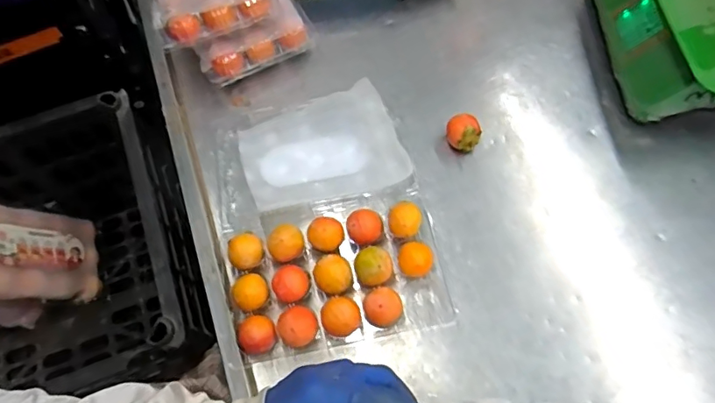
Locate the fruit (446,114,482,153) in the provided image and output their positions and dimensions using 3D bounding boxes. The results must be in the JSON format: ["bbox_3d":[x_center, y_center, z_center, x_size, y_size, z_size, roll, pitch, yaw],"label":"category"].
[{"bbox_3d":[0.124,-0.078,0.605,0.038,0.037,0.039,-1,65,3],"label":"fruit"}]

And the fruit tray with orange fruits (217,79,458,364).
[{"bbox_3d":[-0.032,0.010,0.571,0.244,0.042,0.300,-12,65,-3],"label":"fruit tray with orange fruits"}]

